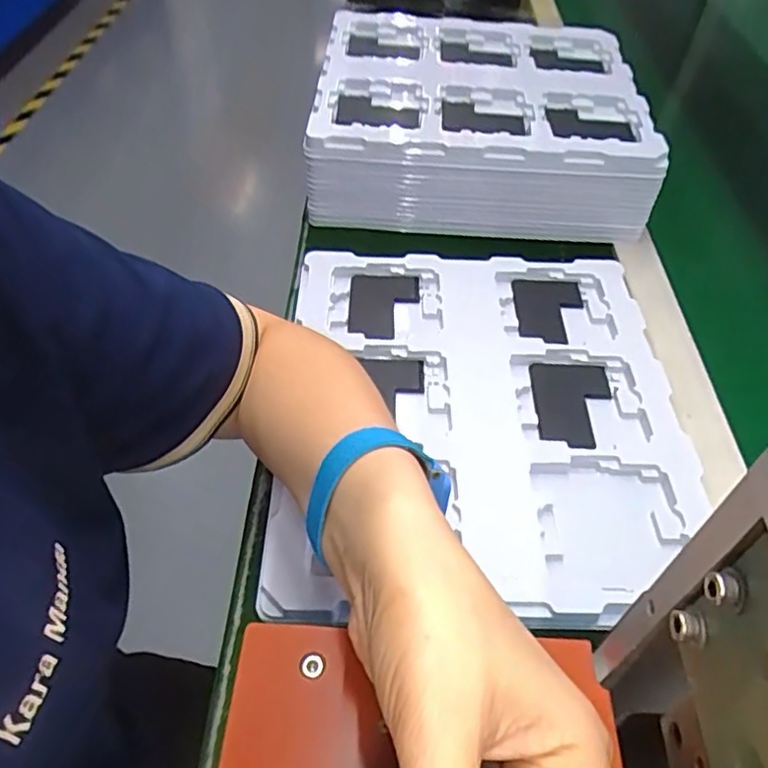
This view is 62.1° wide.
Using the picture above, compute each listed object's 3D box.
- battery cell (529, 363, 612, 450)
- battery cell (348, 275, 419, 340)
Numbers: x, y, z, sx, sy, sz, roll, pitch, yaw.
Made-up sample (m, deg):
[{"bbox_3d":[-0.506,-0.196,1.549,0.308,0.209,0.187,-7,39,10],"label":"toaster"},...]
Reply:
[{"bbox_3d":[0.138,0.015,0.463,0.056,0.008,0.087,3,37,4],"label":"battery cell"},{"bbox_3d":[0.000,-0.063,0.523,0.057,0.009,0.092,3,37,-1],"label":"battery cell"}]

